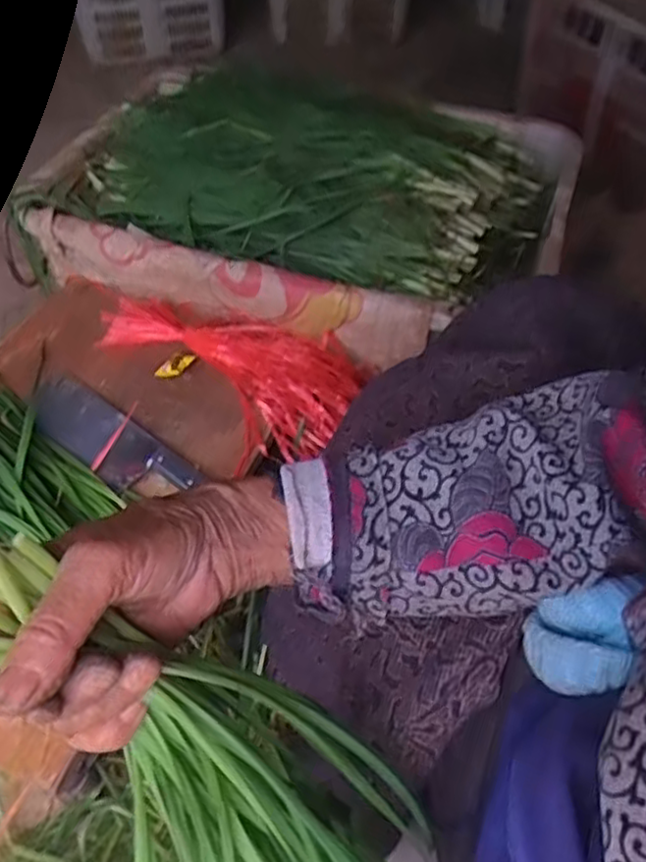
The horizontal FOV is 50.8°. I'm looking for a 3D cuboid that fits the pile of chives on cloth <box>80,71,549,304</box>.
[{"bbox_3d":[-0.010,-0.328,0.883,0.586,0.108,0.314,10,51,7],"label":"pile of chives on cloth"}]

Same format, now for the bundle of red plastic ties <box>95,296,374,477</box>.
[{"bbox_3d":[-0.117,-0.066,0.781,0.305,0.057,0.183,16,52,12],"label":"bundle of red plastic ties"}]

